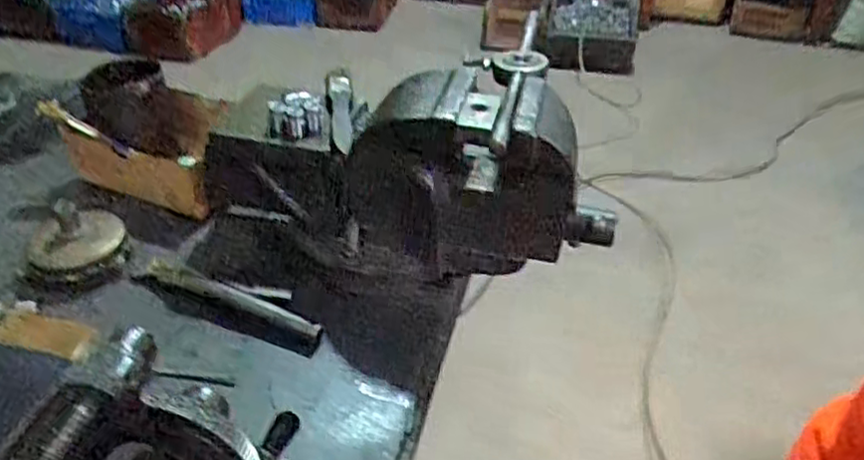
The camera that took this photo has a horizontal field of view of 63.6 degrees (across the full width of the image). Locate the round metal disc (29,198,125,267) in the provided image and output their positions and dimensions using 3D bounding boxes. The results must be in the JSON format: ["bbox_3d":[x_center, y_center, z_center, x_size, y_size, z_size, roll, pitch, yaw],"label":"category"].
[{"bbox_3d":[-0.288,0.008,0.564,0.067,0.043,0.067,1,34,-1],"label":"round metal disc"}]

